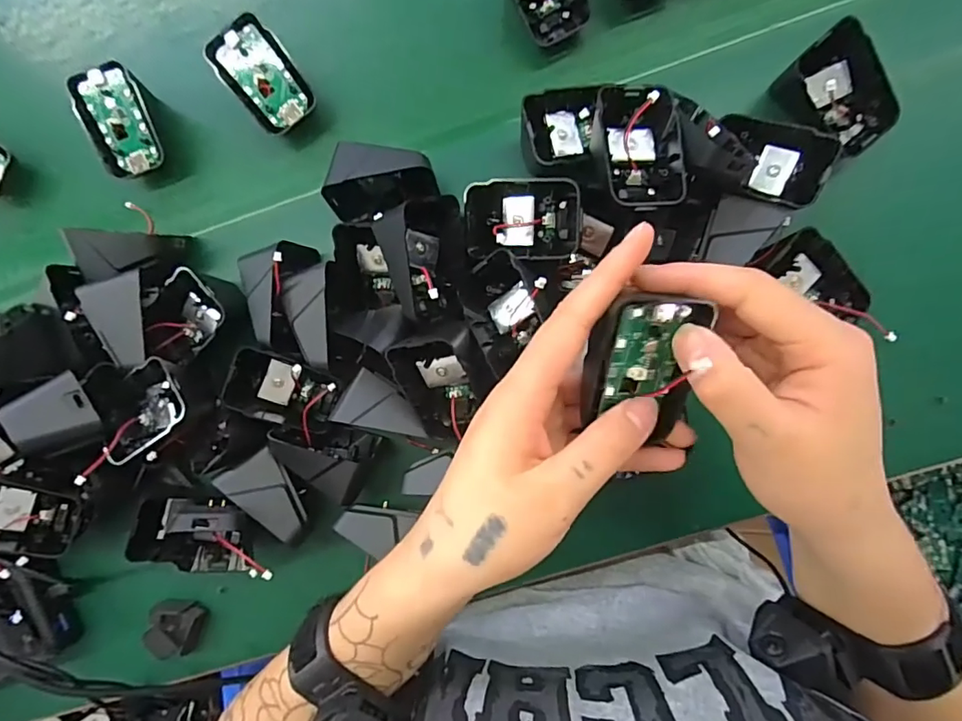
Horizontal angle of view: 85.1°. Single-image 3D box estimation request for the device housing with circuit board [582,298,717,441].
[{"bbox_3d":[0.065,-0.001,0.223,0.041,0.027,0.062,1,117,-11],"label":"device housing with circuit board"}]

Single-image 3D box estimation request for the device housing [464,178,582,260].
[{"bbox_3d":[0.024,-0.082,0.309,0.066,0.025,0.043,1,89,6],"label":"device housing"}]

